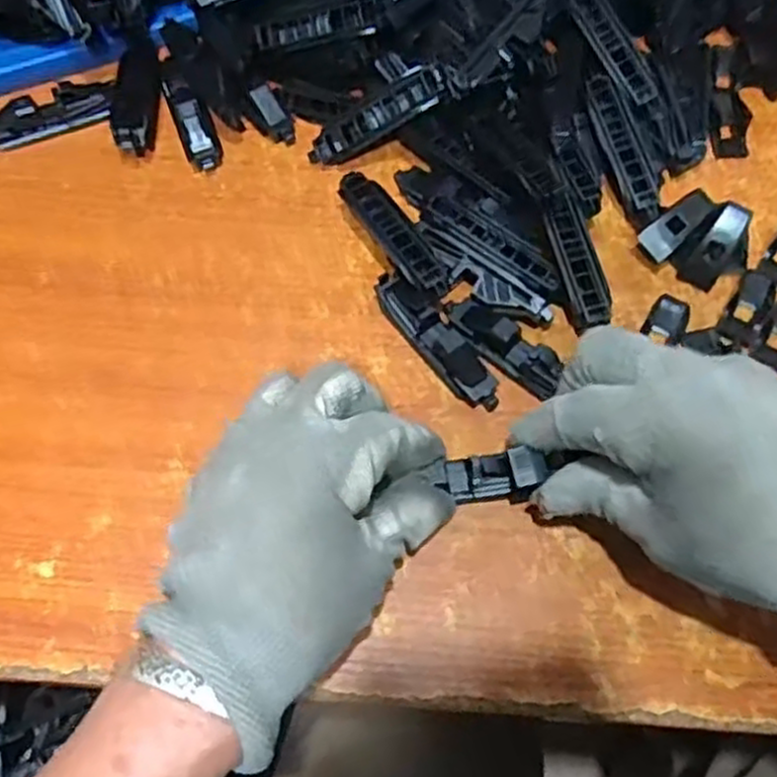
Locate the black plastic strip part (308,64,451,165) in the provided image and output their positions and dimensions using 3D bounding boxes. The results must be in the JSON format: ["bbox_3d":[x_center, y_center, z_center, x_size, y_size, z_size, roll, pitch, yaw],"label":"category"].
[{"bbox_3d":[-0.006,-0.139,0.400,0.080,0.008,0.020,-25,109,20],"label":"black plastic strip part"}]

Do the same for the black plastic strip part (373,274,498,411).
[{"bbox_3d":[0.023,-0.026,0.366,0.021,0.015,0.082,-35,71,-16],"label":"black plastic strip part"}]

